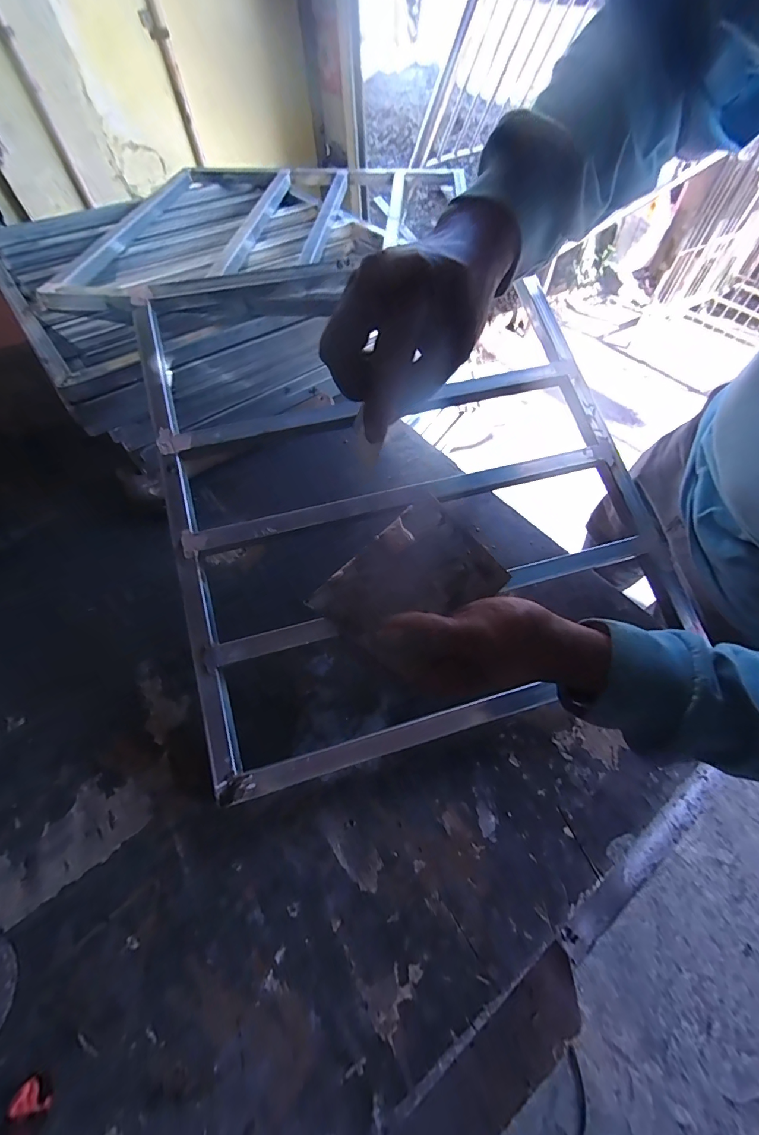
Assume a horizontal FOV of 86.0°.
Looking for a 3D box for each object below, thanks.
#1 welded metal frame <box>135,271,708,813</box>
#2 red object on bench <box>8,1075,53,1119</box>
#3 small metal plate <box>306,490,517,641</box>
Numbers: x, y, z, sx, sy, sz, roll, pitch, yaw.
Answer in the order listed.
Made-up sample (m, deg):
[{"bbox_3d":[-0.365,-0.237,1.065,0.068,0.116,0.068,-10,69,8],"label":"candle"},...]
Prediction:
[{"bbox_3d":[0.023,-0.110,0.441,0.481,0.028,0.539,-15,77,-7],"label":"welded metal frame"},{"bbox_3d":[-0.223,0.339,0.261,0.022,0.006,0.015,-6,55,-5],"label":"red object on bench"},{"bbox_3d":[0.022,0.010,0.283,0.119,0.008,0.083,-40,71,-17],"label":"small metal plate"}]

